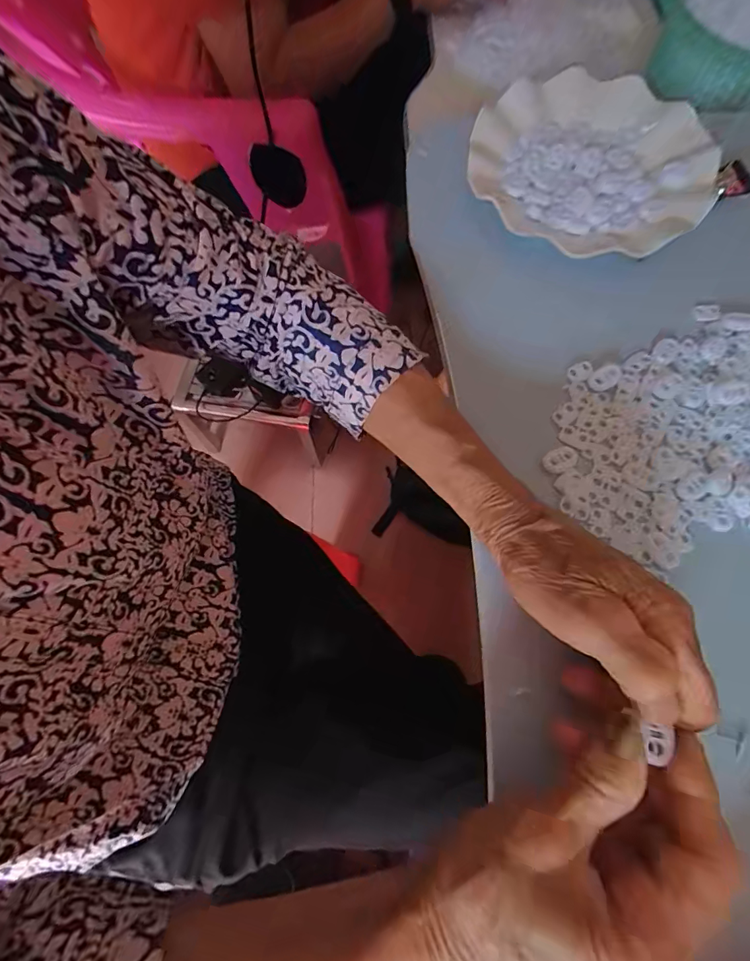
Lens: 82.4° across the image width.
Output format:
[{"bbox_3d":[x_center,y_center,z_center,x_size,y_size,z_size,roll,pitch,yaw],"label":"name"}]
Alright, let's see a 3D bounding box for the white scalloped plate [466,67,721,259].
[{"bbox_3d":[0.165,-0.247,0.333,0.176,0.028,0.173,0,69,1],"label":"white scalloped plate"}]

